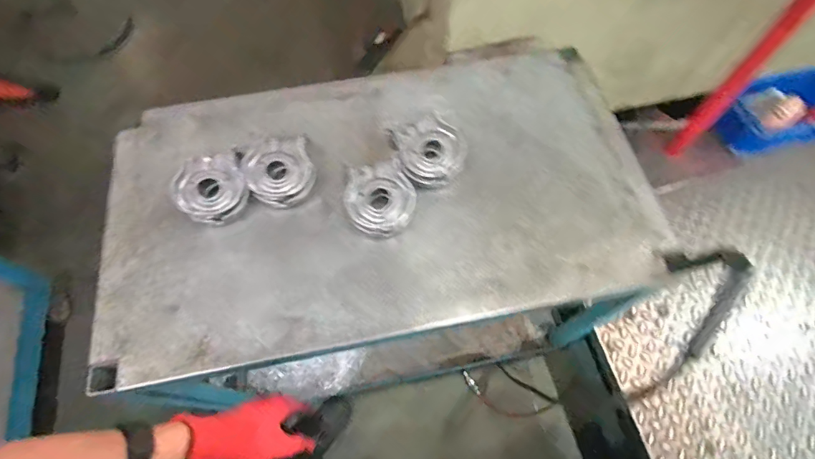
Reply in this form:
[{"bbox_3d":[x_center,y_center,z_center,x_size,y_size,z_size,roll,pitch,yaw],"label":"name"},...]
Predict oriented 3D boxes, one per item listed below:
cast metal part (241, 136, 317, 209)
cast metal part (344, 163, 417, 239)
[{"bbox_3d":[-0.214,-0.097,0.699,0.106,0.038,0.112,0,64,0],"label":"cast metal part"},{"bbox_3d":[-0.044,-0.048,0.664,0.108,0.060,0.113,-18,66,-9],"label":"cast metal part"}]

